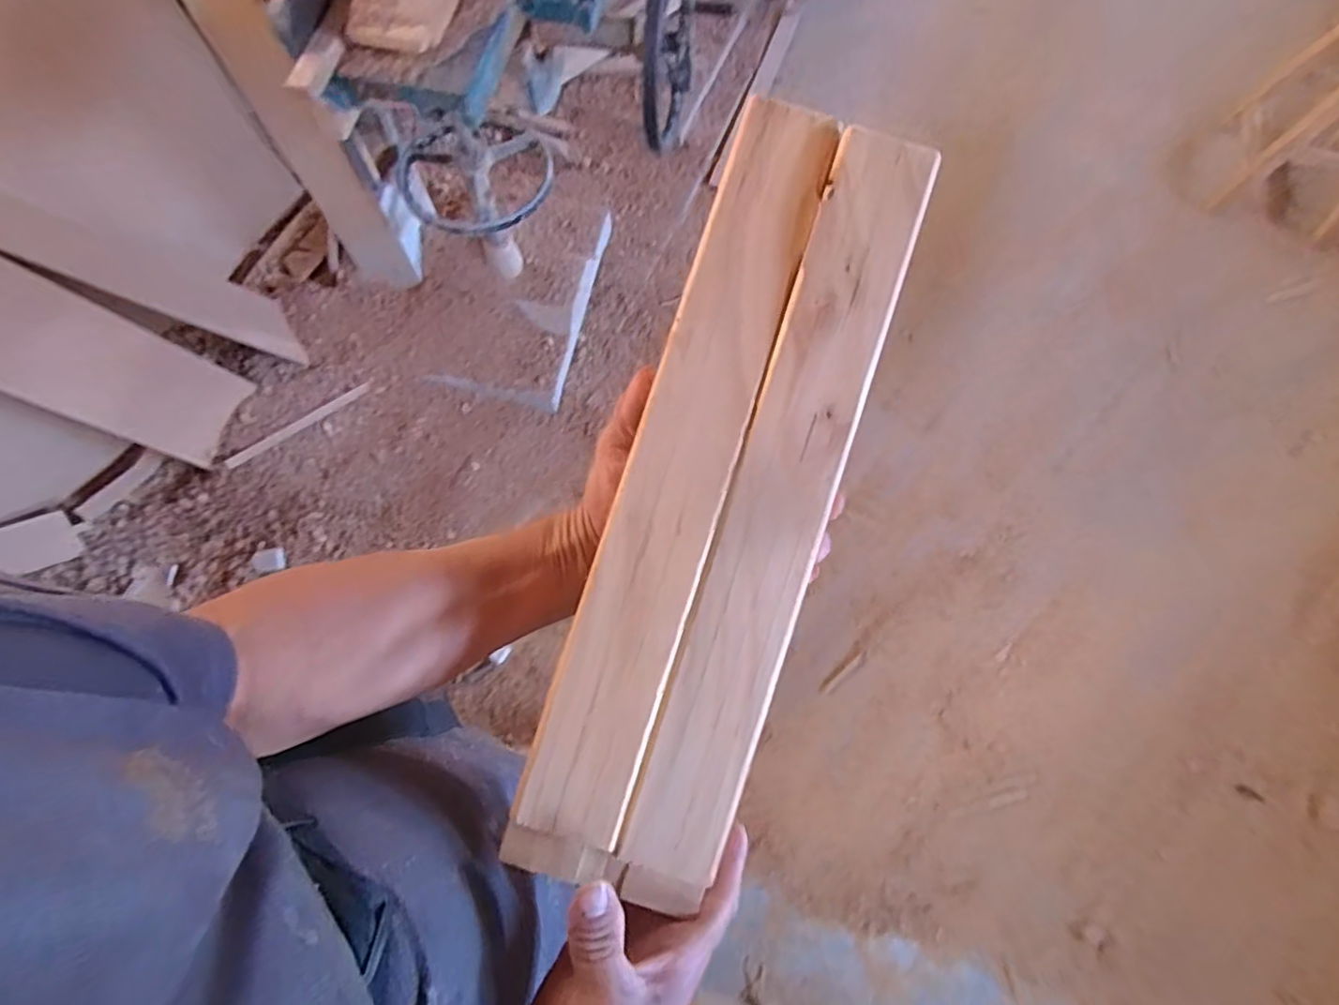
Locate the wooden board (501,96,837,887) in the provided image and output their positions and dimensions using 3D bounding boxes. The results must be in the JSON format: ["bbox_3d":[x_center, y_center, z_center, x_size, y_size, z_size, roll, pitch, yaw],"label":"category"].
[{"bbox_3d":[0.004,-0.012,0.347,0.057,0.020,0.442,17,85,4],"label":"wooden board"}]

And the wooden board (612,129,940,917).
[{"bbox_3d":[0.060,0.012,0.350,0.058,0.023,0.441,18,88,4],"label":"wooden board"}]

